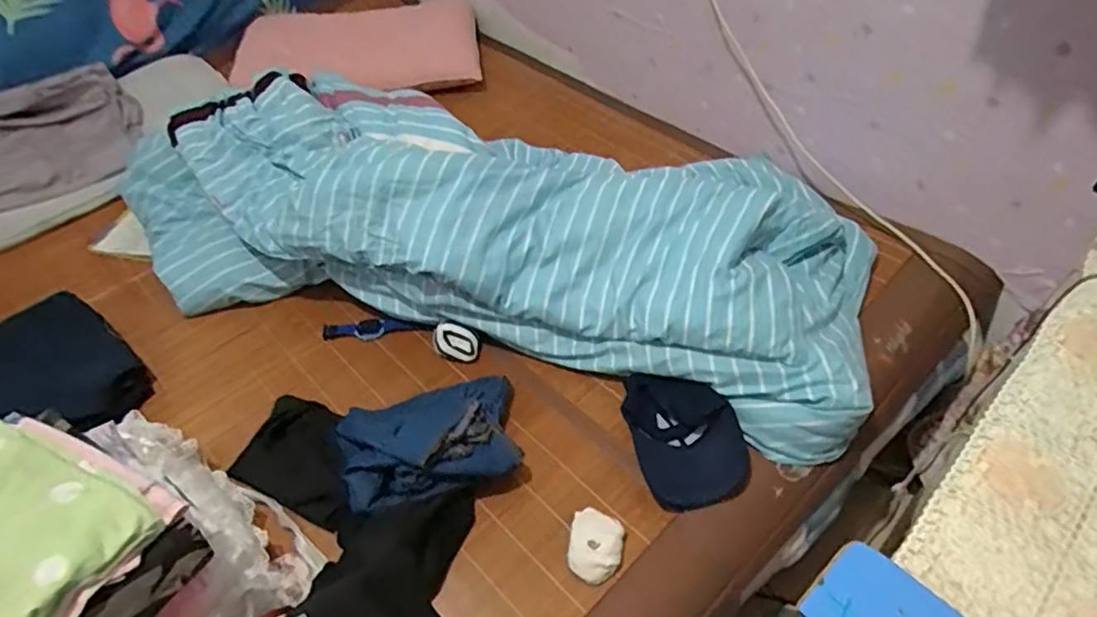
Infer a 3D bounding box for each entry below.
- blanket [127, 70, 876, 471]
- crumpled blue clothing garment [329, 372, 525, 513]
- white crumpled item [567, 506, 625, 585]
[{"bbox_3d":[-0.167,-0.195,1.180,1.477,0.263,0.585,12,52,14],"label":"blanket"},{"bbox_3d":[-0.183,0.195,0.955,0.275,0.122,0.211,-16,51,-9],"label":"crumpled blue clothing garment"},{"bbox_3d":[0.066,0.333,0.875,0.078,0.036,0.100,6,51,10],"label":"white crumpled item"}]

